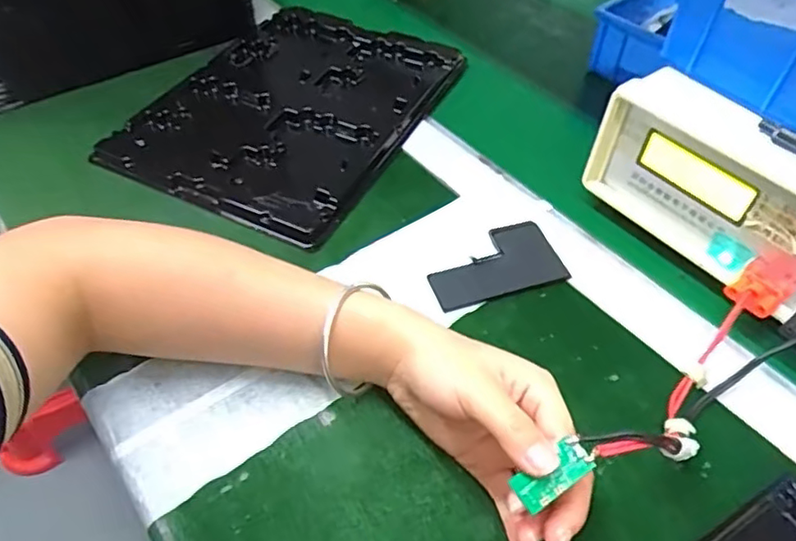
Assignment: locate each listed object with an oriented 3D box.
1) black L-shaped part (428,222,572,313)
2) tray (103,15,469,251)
[{"bbox_3d":[0.068,-0.005,0.427,0.095,0.006,0.061,-13,50,-13],"label":"black L-shaped part"},{"bbox_3d":[-0.095,-0.163,0.562,0.227,0.019,0.321,21,51,16],"label":"tray"}]

